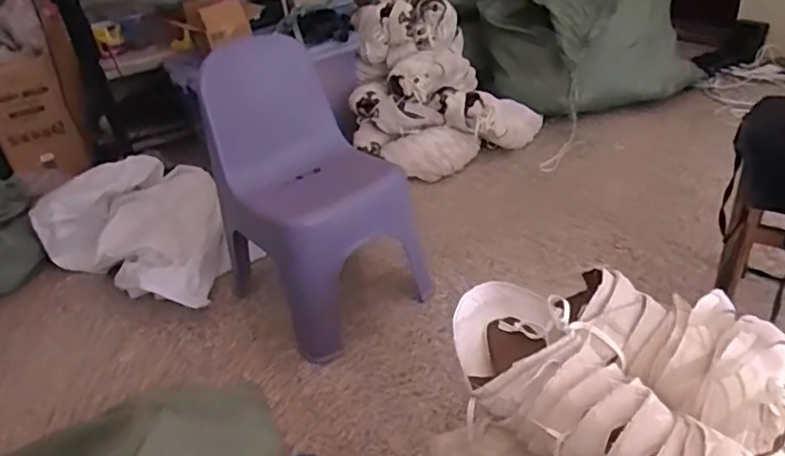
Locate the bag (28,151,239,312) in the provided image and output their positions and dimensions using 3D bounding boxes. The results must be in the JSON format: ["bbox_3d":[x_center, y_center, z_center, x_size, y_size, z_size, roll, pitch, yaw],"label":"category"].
[{"bbox_3d":[-0.576,0.012,1.433,0.422,0.224,0.318,14,38,30],"label":"bag"}]

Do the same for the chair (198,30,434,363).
[{"bbox_3d":[-0.168,-0.064,1.237,0.318,0.550,0.329,-32,40,-33],"label":"chair"}]

